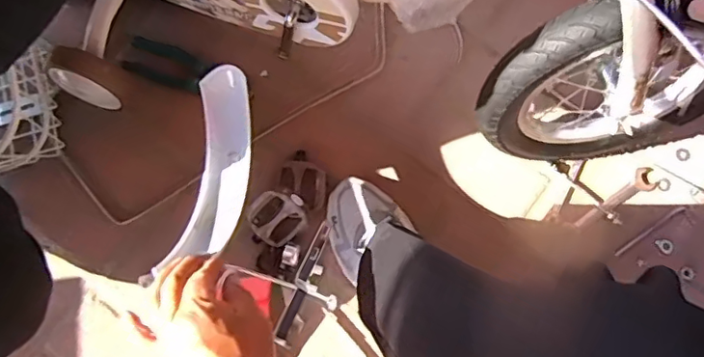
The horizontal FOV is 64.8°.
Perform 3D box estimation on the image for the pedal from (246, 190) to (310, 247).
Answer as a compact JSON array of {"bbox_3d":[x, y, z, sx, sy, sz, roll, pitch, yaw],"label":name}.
[{"bbox_3d":[-0.099,0.049,0.727,0.080,0.025,0.069,-37,104,19],"label":"pedal"}]

